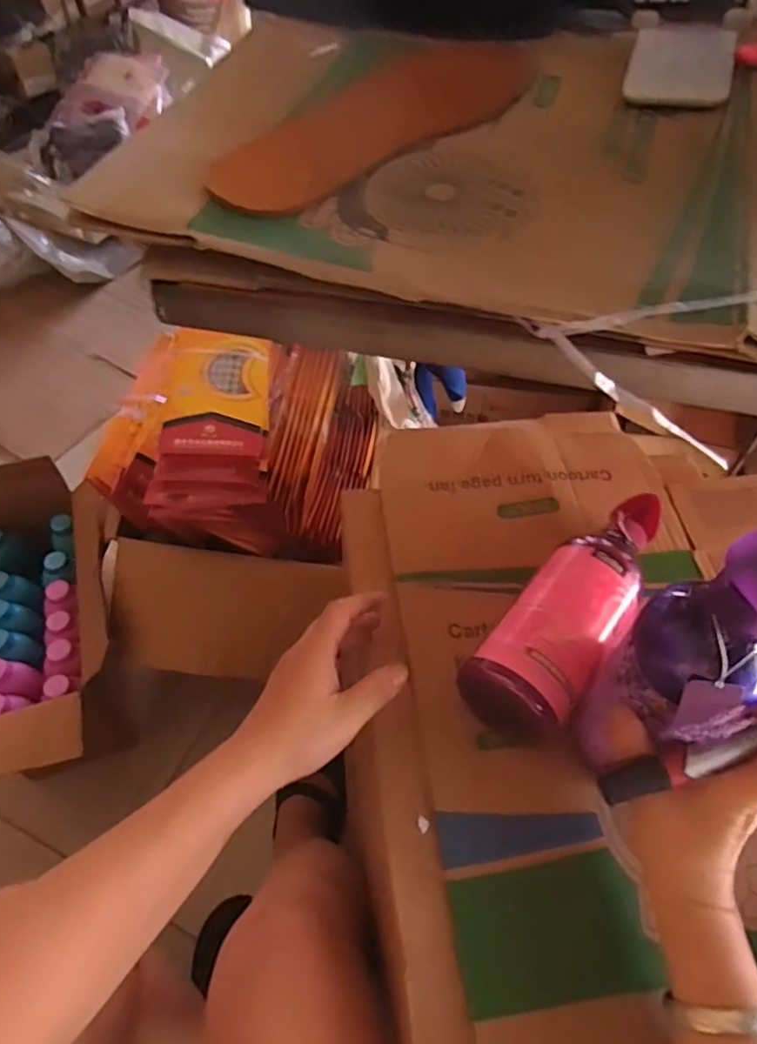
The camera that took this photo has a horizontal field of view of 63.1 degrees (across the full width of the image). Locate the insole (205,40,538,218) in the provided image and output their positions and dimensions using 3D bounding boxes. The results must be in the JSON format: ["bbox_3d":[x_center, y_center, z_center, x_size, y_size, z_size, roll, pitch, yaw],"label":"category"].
[{"bbox_3d":[0.004,-0.259,0.396,0.082,0.016,0.257,36,62,22],"label":"insole"}]

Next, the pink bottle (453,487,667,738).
[{"bbox_3d":[0.153,0.068,0.476,0.079,0.068,0.234,34,61,21],"label":"pink bottle"}]

